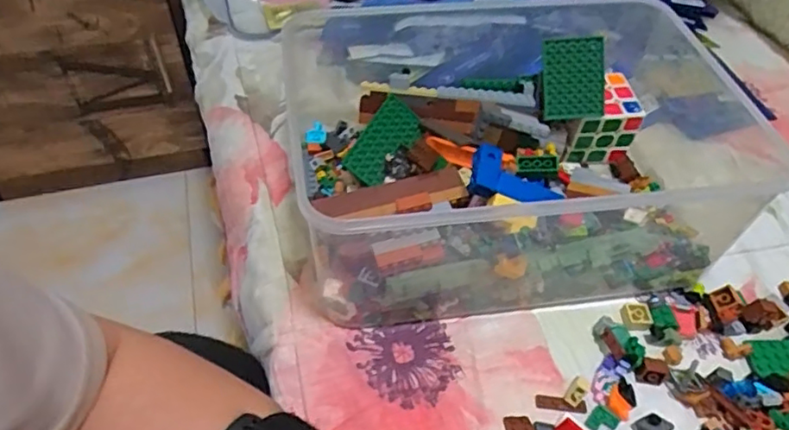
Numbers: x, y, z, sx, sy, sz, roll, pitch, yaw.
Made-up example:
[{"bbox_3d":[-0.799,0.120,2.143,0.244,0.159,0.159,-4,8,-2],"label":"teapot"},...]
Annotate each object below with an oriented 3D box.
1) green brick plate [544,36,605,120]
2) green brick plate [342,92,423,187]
[{"bbox_3d":[0.144,-0.109,0.482,0.048,0.063,0.005,-1,10,8],"label":"green brick plate"},{"bbox_3d":[-0.008,-0.058,0.485,0.038,0.008,0.073,38,69,-12],"label":"green brick plate"}]

